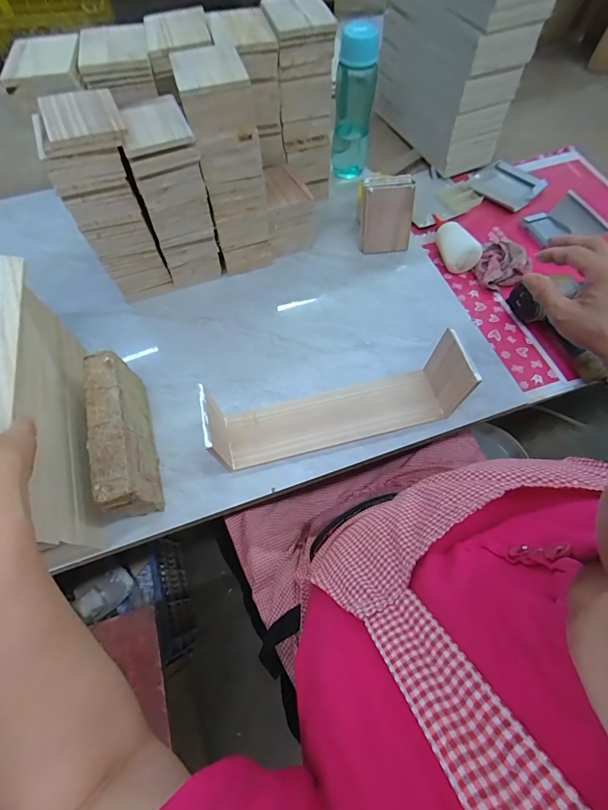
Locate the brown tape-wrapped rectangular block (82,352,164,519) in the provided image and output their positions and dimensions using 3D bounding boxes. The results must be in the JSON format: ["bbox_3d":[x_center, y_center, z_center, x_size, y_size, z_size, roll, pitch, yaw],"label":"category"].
[{"bbox_3d":[-0.242,0.041,0.483,0.046,0.098,0.209,-17,67,-7],"label":"brown tape-wrapped rectangular block"}]

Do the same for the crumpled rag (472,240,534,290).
[{"bbox_3d":[0.376,-0.272,0.682,0.087,0.034,0.109,-3,66,-1],"label":"crumpled rag"}]

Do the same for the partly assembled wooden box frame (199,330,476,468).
[{"bbox_3d":[0.040,-0.003,0.500,0.345,0.120,0.093,-13,66,-5],"label":"partly assembled wooden box frame"}]

